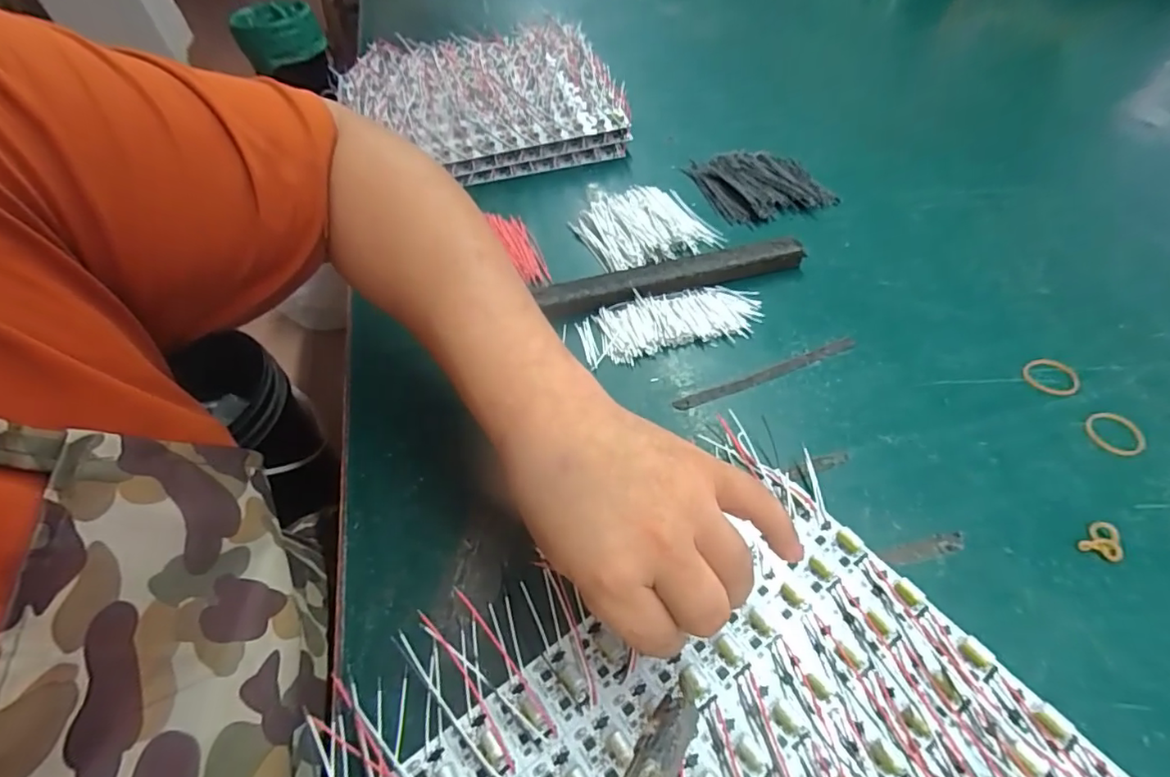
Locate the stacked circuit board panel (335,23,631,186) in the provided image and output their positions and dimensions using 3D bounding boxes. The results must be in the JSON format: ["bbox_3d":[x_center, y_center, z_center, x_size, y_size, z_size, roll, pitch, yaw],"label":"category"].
[{"bbox_3d":[-0.115,-0.326,0.618,0.268,0.050,0.280,-16,51,-8],"label":"stacked circuit board panel"}]

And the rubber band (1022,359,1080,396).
[{"bbox_3d":[0.307,-0.009,0.362,0.032,0.004,0.029,23,55,21],"label":"rubber band"}]

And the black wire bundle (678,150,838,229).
[{"bbox_3d":[0.164,-0.192,0.515,0.099,0.016,0.102,-17,51,-9],"label":"black wire bundle"}]

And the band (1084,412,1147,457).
[{"bbox_3d":[0.322,0.026,0.332,0.032,0.004,0.030,-2,50,3],"label":"band"}]

